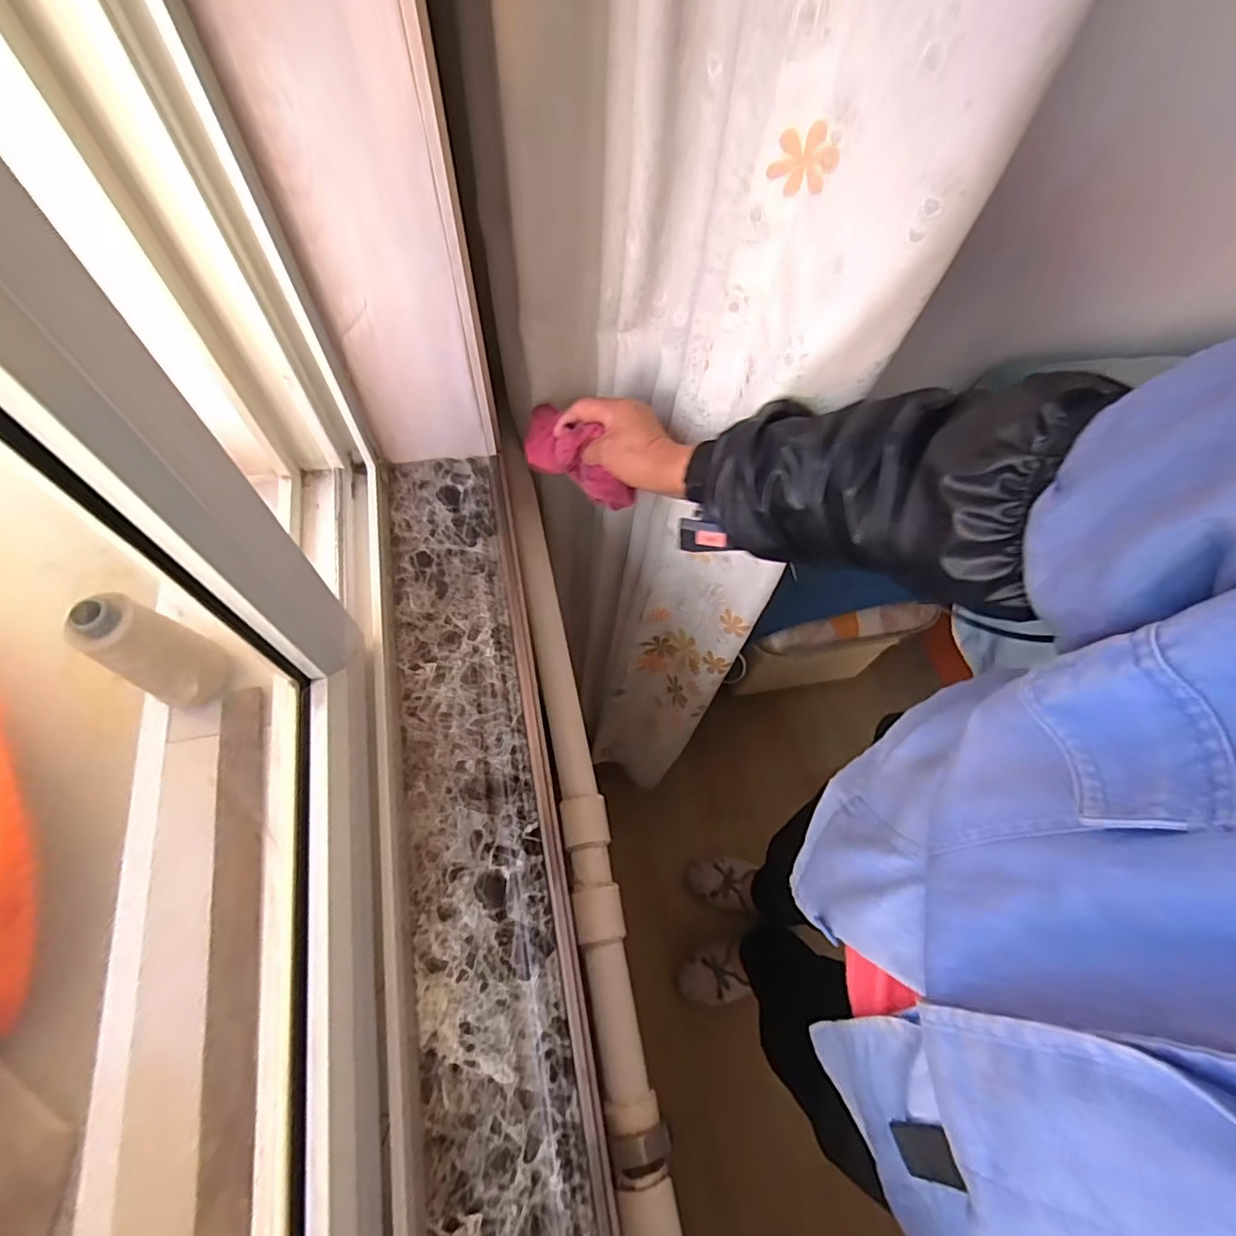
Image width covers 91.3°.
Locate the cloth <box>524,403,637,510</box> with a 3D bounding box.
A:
[{"bbox_3d":[-0.041,-0.163,0.596,0.136,0.064,0.049,41,68,3],"label":"cloth"}]

